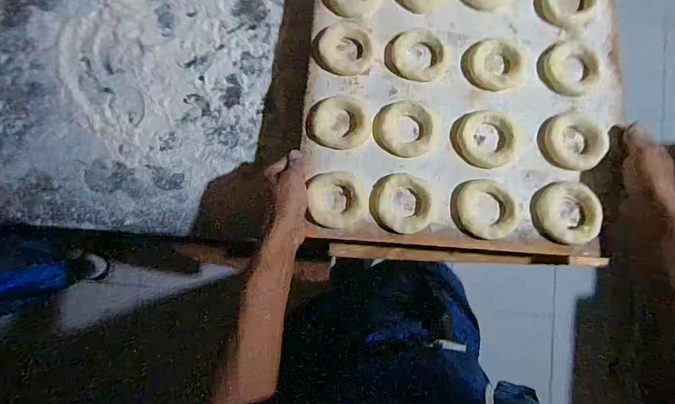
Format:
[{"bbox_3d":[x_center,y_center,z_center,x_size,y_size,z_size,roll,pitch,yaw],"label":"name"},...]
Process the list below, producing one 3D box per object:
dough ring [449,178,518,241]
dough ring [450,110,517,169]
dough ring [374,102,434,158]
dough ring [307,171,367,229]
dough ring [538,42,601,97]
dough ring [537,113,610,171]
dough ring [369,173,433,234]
[{"bbox_3d":[0.180,0.008,0.463,0.075,0.024,0.071,0,86,0],"label":"dough ring"},{"bbox_3d":[0.184,-0.078,0.476,0.077,0.014,0.072,5,86,1],"label":"dough ring"},{"bbox_3d":[0.085,-0.092,0.483,0.076,0.012,0.066,32,87,2],"label":"dough ring"},{"bbox_3d":[0.001,-0.002,0.477,0.069,0.018,0.069,-3,86,0],"label":"dough ring"},{"bbox_3d":[0.300,-0.175,0.494,0.073,0.011,0.070,0,86,0],"label":"dough ring"},{"bbox_3d":[0.292,-0.077,0.475,0.073,0.018,0.070,0,86,0],"label":"dough ring"},{"bbox_3d":[0.079,0.002,0.472,0.076,0.019,0.071,0,86,0],"label":"dough ring"}]

